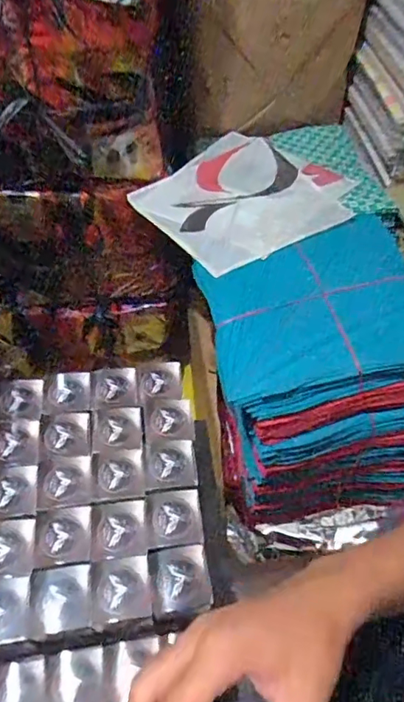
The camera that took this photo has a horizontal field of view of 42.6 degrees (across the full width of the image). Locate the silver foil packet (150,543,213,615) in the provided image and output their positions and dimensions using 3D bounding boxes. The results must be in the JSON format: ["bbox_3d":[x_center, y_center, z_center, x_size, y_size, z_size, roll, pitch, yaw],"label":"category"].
[{"bbox_3d":[-0.023,0.229,0.524,0.055,0.005,0.065,-8,52,-7],"label":"silver foil packet"}]

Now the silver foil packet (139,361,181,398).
[{"bbox_3d":[-0.055,0.036,0.672,0.053,0.009,0.052,1,52,0],"label":"silver foil packet"}]

